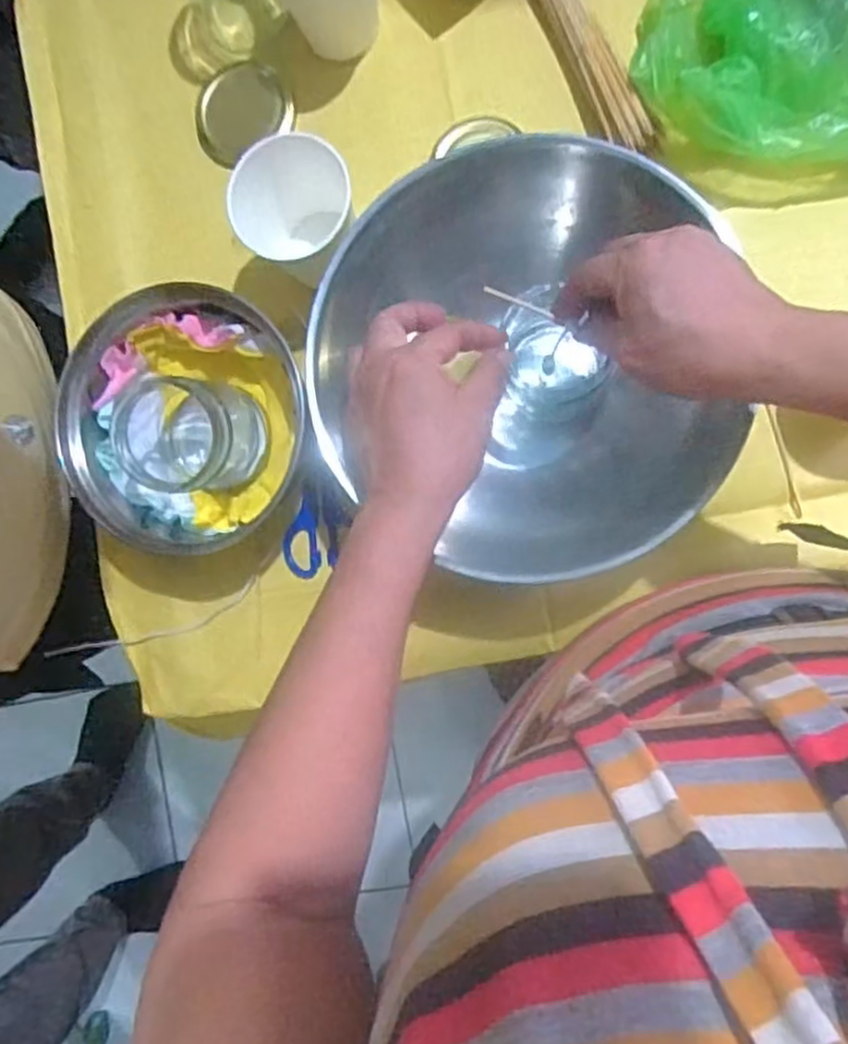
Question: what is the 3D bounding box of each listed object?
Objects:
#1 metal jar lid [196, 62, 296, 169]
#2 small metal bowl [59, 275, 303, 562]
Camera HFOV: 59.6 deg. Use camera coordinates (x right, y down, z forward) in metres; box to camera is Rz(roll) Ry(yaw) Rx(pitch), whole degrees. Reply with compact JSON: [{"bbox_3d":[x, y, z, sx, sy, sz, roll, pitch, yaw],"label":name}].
[{"bbox_3d":[-0.130,-0.293,0.524,0.070,0.016,0.065,0,90,5],"label":"metal jar lid"},{"bbox_3d":[-0.156,-0.065,0.488,0.138,0.079,0.166,1,91,5],"label":"small metal bowl"}]

